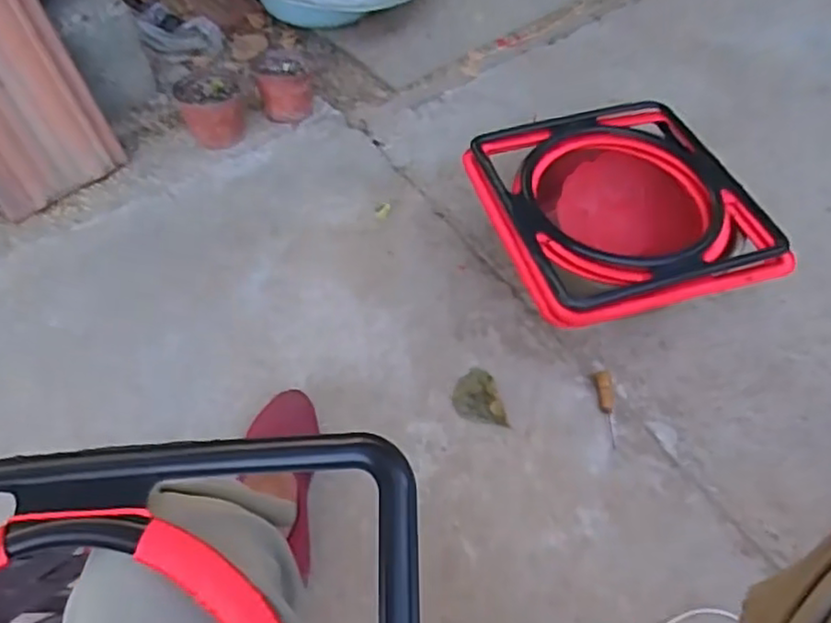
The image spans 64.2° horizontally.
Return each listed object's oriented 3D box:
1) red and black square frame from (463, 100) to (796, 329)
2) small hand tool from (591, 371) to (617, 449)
[{"bbox_3d":[0.276,-0.153,0.905,0.350,0.033,0.360,-12,56,-11],"label":"red and black square frame"},{"bbox_3d":[0.251,0.124,0.860,0.022,0.017,0.105,0,55,-3],"label":"small hand tool"}]

